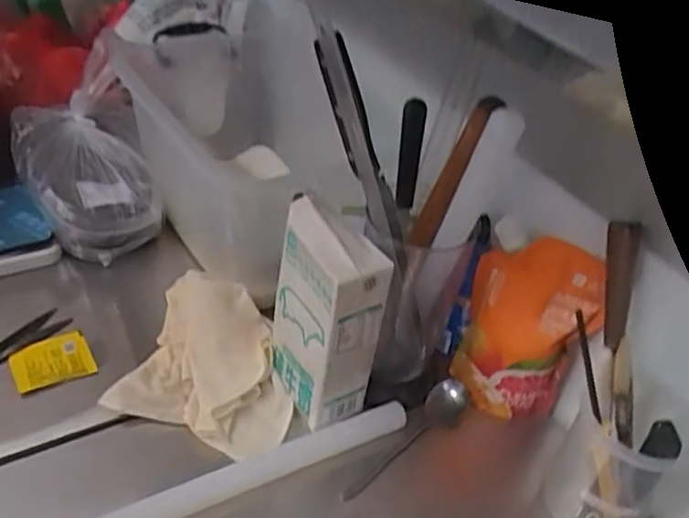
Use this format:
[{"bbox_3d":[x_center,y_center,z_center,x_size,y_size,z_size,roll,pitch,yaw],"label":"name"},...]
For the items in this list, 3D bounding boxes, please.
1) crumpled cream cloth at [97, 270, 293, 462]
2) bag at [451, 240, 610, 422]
[{"bbox_3d":[-0.130,0.102,0.708,0.178,0.051,0.160,17,40,12],"label":"crumpled cream cloth"},{"bbox_3d":[0.175,0.073,0.689,0.117,0.193,0.051,17,40,12],"label":"bag"}]

